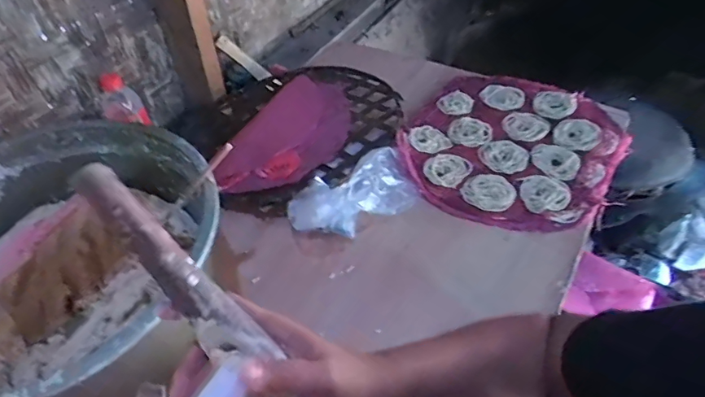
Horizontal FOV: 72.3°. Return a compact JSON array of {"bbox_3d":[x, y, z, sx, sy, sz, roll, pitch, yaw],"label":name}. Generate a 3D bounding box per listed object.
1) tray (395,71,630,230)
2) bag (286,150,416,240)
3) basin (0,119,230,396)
[{"bbox_3d":[0.265,-0.094,0.819,0.328,0.034,0.337,25,53,25],"label":"tray"},{"bbox_3d":[0.004,-0.006,0.720,0.199,0.084,0.085,-24,50,-17],"label":"bag"},{"bbox_3d":[-0.366,0.091,0.606,0.395,0.164,0.388,-2,47,2],"label":"basin"}]

